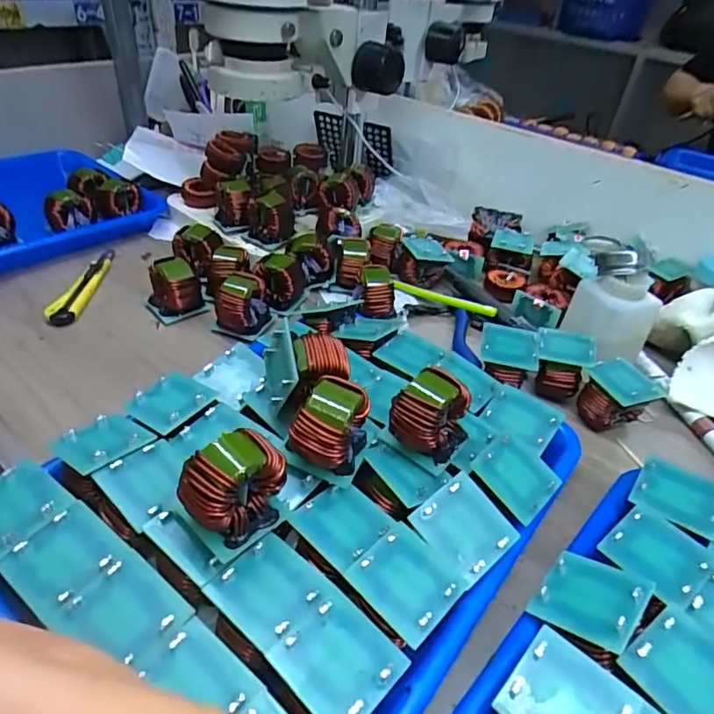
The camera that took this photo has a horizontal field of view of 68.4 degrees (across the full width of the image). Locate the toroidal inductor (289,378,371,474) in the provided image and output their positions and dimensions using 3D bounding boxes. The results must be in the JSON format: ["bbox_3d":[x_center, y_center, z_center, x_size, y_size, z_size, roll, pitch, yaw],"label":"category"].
[{"bbox_3d":[-0.015,0.044,0.302,0.033,0.049,0.041,20,39,16],"label":"toroidal inductor"}]

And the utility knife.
[{"bbox_3d":[-0.268,-0.076,0.524,0.026,0.015,0.139,4,38,-3],"label":"utility knife"}]

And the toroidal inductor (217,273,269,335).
[{"bbox_3d":[-0.105,-0.047,0.479,0.043,0.046,0.047,18,40,14],"label":"toroidal inductor"}]

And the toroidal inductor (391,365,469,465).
[{"bbox_3d":[0.044,0.036,0.319,0.039,0.044,0.043,34,45,31],"label":"toroidal inductor"}]

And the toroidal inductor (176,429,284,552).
[{"bbox_3d":[-0.063,0.069,0.265,0.034,0.048,0.045,26,41,23],"label":"toroidal inductor"}]

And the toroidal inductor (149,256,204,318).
[{"bbox_3d":[-0.169,-0.064,0.492,0.040,0.049,0.042,-27,49,-35],"label":"toroidal inductor"}]

